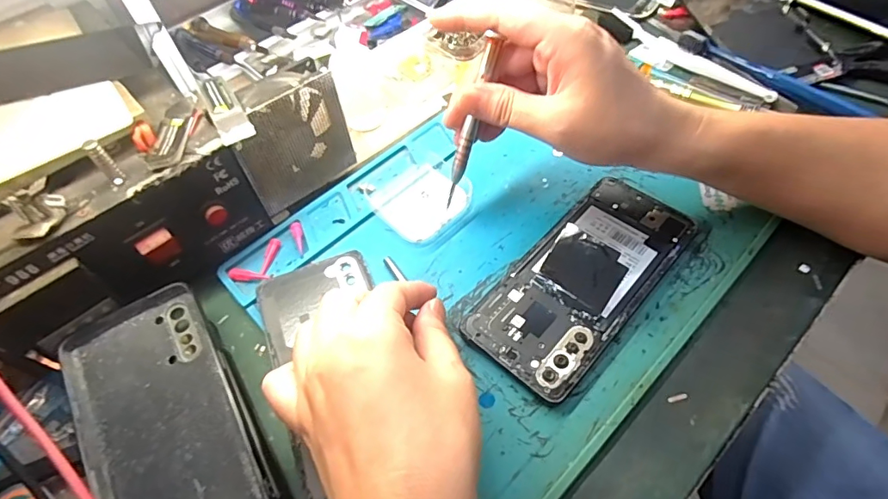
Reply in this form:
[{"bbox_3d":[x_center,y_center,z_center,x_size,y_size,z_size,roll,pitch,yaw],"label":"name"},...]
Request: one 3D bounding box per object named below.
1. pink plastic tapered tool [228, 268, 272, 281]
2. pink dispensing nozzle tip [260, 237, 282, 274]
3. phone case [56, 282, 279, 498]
[{"bbox_3d":[-0.129,0.016,0.318,0.028,0.004,0.008,2,56,6],"label":"pink plastic tapered tool"},{"bbox_3d":[-0.119,0.005,0.329,0.007,0.005,0.028,7,57,9],"label":"pink dispensing nozzle tip"},{"bbox_3d":[-0.140,0.091,0.246,0.075,0.010,0.159,-35,61,-15],"label":"phone case"}]

